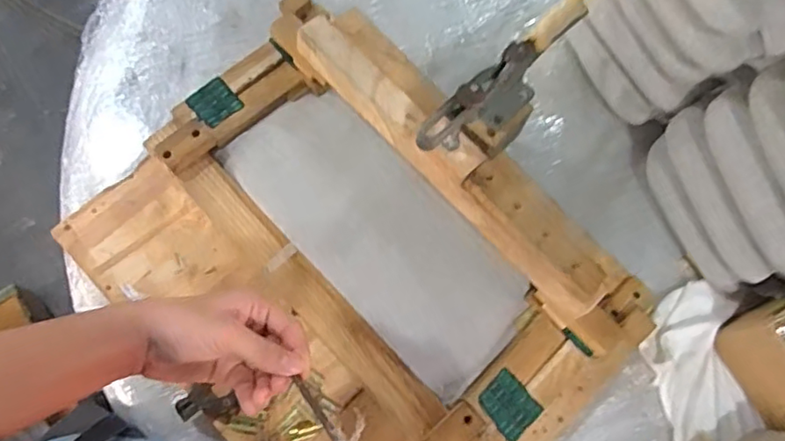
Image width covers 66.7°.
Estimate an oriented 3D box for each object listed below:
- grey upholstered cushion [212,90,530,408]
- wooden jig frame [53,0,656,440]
[{"bbox_3d":[-0.019,0.007,0.621,0.149,0.031,0.351,-42,78,-13],"label":"grey upholstered cushion"},{"bbox_3d":[-0.037,0.047,0.608,0.407,0.146,0.522,-40,78,-13],"label":"wooden jig frame"}]

